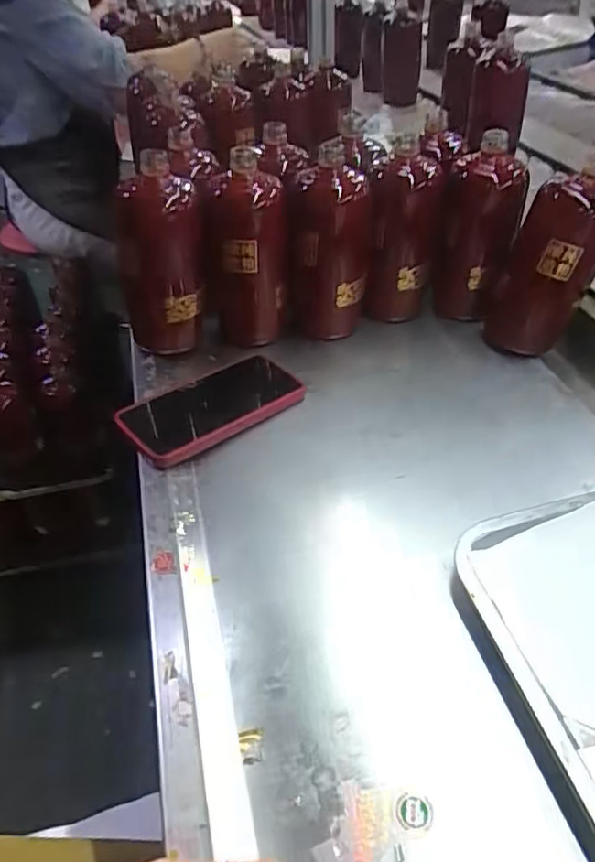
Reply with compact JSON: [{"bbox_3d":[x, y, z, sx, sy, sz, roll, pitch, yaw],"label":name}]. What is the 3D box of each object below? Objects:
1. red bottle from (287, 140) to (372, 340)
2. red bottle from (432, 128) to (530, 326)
[{"bbox_3d":[0.033,-0.189,0.635,0.082,0.181,0.073,2,42,7],"label":"red bottle"},{"bbox_3d":[0.193,-0.206,0.649,0.079,0.176,0.078,16,45,22],"label":"red bottle"}]

